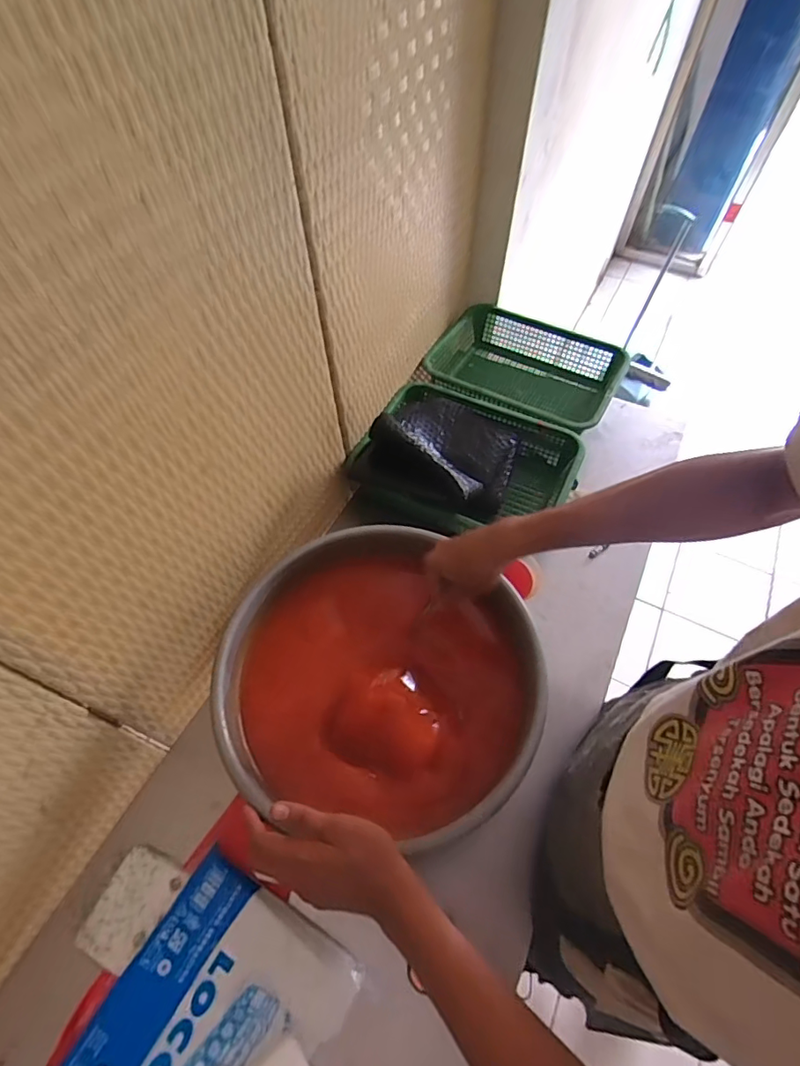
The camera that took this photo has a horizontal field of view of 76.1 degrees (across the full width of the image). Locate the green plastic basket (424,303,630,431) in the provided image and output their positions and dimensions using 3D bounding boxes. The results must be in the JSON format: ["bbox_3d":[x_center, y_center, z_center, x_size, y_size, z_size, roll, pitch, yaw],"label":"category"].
[{"bbox_3d":[0.242,-0.306,1.045,0.364,0.130,0.284,20,60,12],"label":"green plastic basket"}]

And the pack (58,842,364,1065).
[{"bbox_3d":[-0.195,0.503,0.518,0.218,0.023,0.245,28,62,17],"label":"pack"}]

